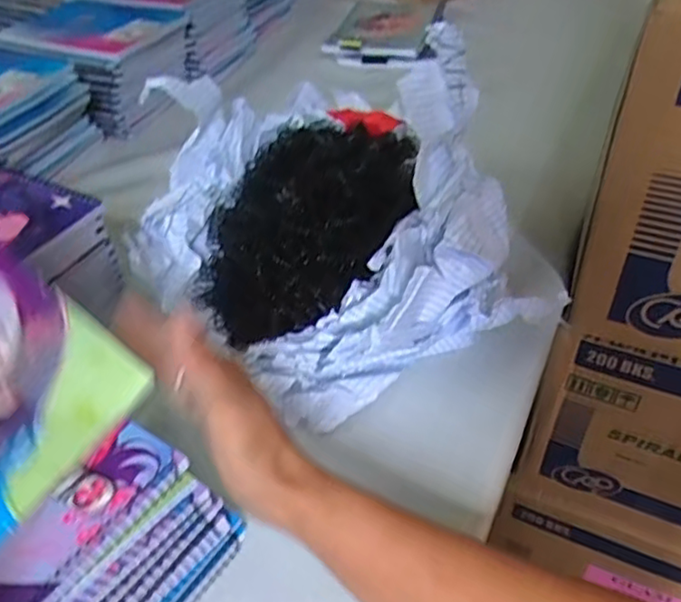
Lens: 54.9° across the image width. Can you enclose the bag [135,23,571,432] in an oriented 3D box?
[{"bbox_3d":[-0.021,-0.077,0.529,0.256,0.189,0.301,-19,44,-18],"label":"bag"}]

